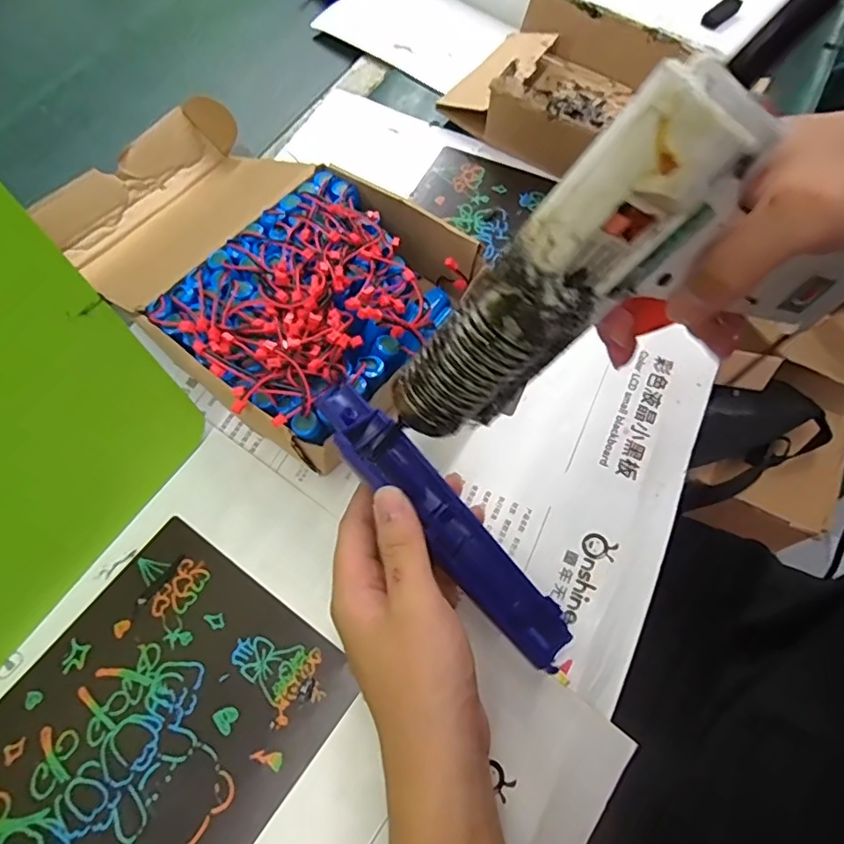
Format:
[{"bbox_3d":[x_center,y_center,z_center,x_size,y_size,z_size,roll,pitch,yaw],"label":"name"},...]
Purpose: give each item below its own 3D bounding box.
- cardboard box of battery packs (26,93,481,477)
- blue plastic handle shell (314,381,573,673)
[{"bbox_3d":[-0.117,-0.116,0.379,0.309,0.075,0.170,37,71,17],"label":"cardboard box of battery packs"},{"bbox_3d":[0.009,0.047,0.277,0.033,0.023,0.168,-40,83,-16],"label":"blue plastic handle shell"}]

